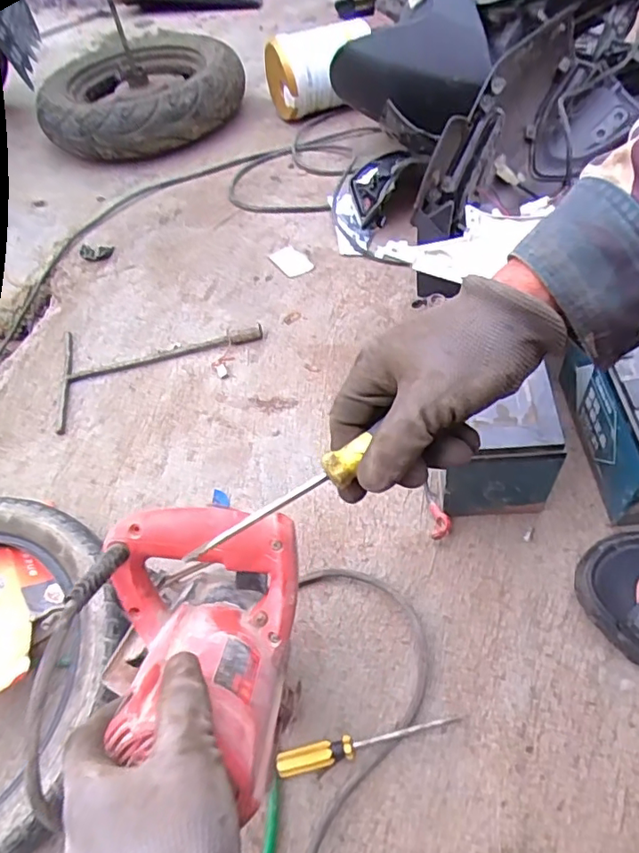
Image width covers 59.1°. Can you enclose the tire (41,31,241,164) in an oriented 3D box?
[{"bbox_3d":[-0.321,-0.624,1.065,0.324,0.107,0.327,-2,47,2],"label":"tire"}]

